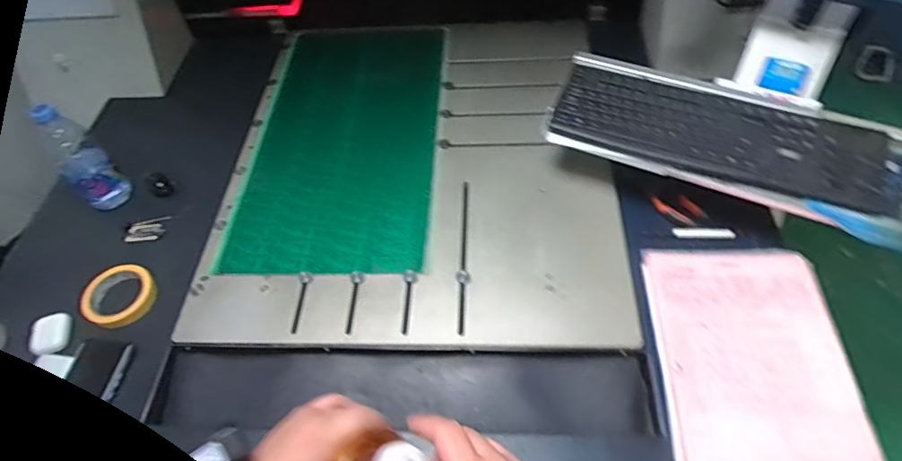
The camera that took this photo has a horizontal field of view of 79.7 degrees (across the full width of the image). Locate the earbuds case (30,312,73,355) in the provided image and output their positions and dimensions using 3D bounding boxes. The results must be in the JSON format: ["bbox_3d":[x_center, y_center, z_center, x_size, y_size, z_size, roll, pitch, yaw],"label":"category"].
[{"bbox_3d":[-0.578,0.149,0.780,0.047,0.023,0.056,-4,54,2],"label":"earbuds case"}]

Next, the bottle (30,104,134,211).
[{"bbox_3d":[-0.610,-0.117,0.887,0.055,0.188,0.071,33,63,25],"label":"bottle"}]

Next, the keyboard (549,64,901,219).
[{"bbox_3d":[0.382,-0.142,0.777,0.459,0.034,0.144,17,57,17],"label":"keyboard"}]

